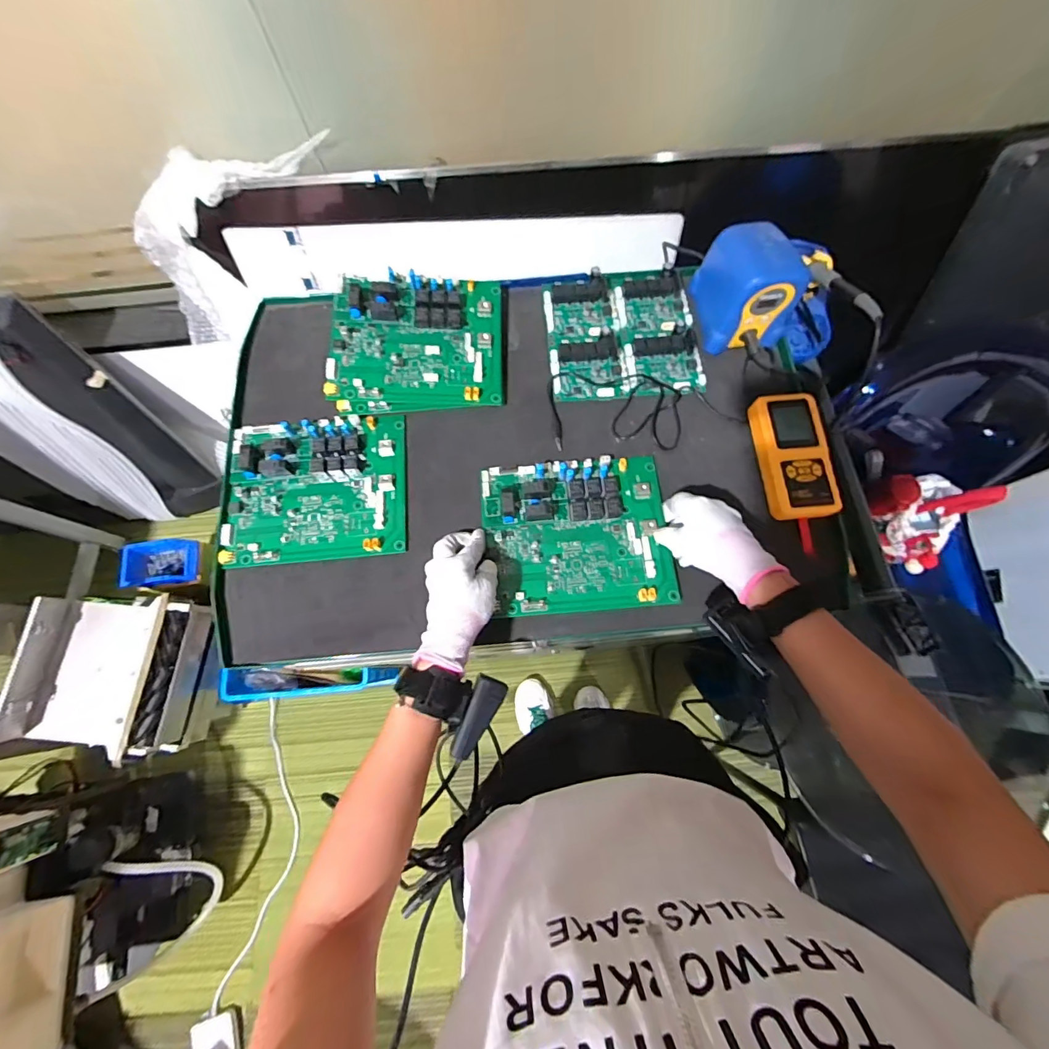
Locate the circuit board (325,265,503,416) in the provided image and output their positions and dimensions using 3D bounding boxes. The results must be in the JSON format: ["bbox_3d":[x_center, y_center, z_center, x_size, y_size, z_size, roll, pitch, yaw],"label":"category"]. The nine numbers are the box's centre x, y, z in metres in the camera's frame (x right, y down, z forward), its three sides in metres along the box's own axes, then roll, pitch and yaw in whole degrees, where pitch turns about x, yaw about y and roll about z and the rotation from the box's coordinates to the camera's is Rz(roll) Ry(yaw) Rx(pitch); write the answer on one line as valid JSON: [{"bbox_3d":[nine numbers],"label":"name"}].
[{"bbox_3d":[-0.128,-0.225,0.561,0.205,0.035,0.165,0,83,-6],"label":"circuit board"}]

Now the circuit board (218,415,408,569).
[{"bbox_3d":[-0.240,-0.044,0.525,0.202,0.027,0.171,-6,73,0],"label":"circuit board"}]

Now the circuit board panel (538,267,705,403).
[{"bbox_3d":[0.127,-0.247,0.581,0.192,0.018,0.178,-5,73,1],"label":"circuit board panel"}]

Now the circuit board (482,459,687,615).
[{"bbox_3d":[0.057,0.007,0.498,0.195,0.025,0.169,-5,73,1],"label":"circuit board"}]

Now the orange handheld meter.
[{"bbox_3d":[0.306,-0.079,0.518,0.072,0.024,0.146,-5,73,1],"label":"orange handheld meter"}]

